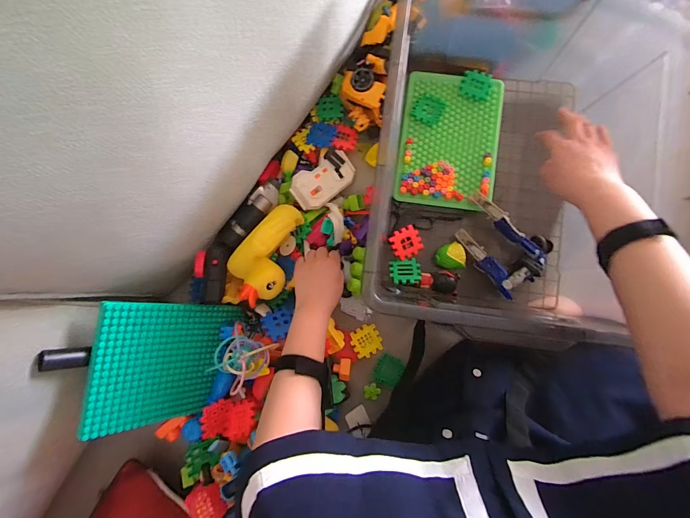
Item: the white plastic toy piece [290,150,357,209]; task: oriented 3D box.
[{"bbox_3d":[-0.041,-0.145,0.618,0.123,0.028,0.074,-45,110,-12],"label":"white plastic toy piece"}]

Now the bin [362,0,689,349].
[{"bbox_3d":[0.251,-0.199,0.535,0.373,0.254,0.552,6,83,5],"label":"bin"}]

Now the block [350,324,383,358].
[{"bbox_3d":[0.039,0.148,0.612,0.053,0.004,0.052,-23,86,-13],"label":"block"}]

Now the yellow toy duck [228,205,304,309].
[{"bbox_3d":[-0.113,-0.005,0.538,0.085,0.093,0.154,43,87,9],"label":"yellow toy duck"}]

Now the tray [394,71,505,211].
[{"bbox_3d":[0.191,-0.216,0.619,0.171,0.021,0.246,8,83,6],"label":"tray"}]

